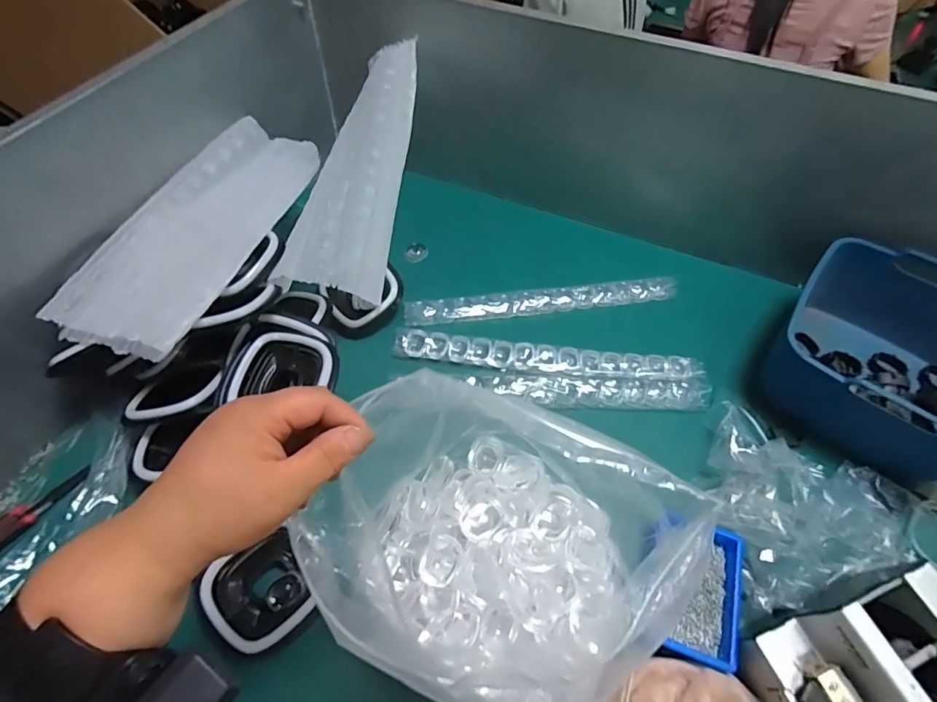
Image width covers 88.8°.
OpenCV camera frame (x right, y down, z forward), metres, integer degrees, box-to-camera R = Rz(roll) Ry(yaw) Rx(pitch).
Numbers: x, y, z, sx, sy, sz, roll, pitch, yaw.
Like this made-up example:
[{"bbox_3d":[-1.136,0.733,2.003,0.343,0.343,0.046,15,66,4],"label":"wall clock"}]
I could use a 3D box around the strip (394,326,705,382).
[{"bbox_3d":[0.121,0.011,0.736,0.462,0.014,0.054,6,56,1],"label":"strip"}]

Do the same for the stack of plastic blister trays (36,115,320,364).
[{"bbox_3d":[-0.370,-0.181,0.672,0.157,0.046,0.423,15,56,7],"label":"stack of plastic blister trays"}]

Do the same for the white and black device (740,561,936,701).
[{"bbox_3d":[0.387,0.306,0.459,0.177,0.104,0.129,-15,58,-13],"label":"white and black device"}]

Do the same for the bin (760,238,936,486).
[{"bbox_3d":[0.608,0.021,0.687,0.307,0.148,0.287,33,60,18],"label":"bin"}]

